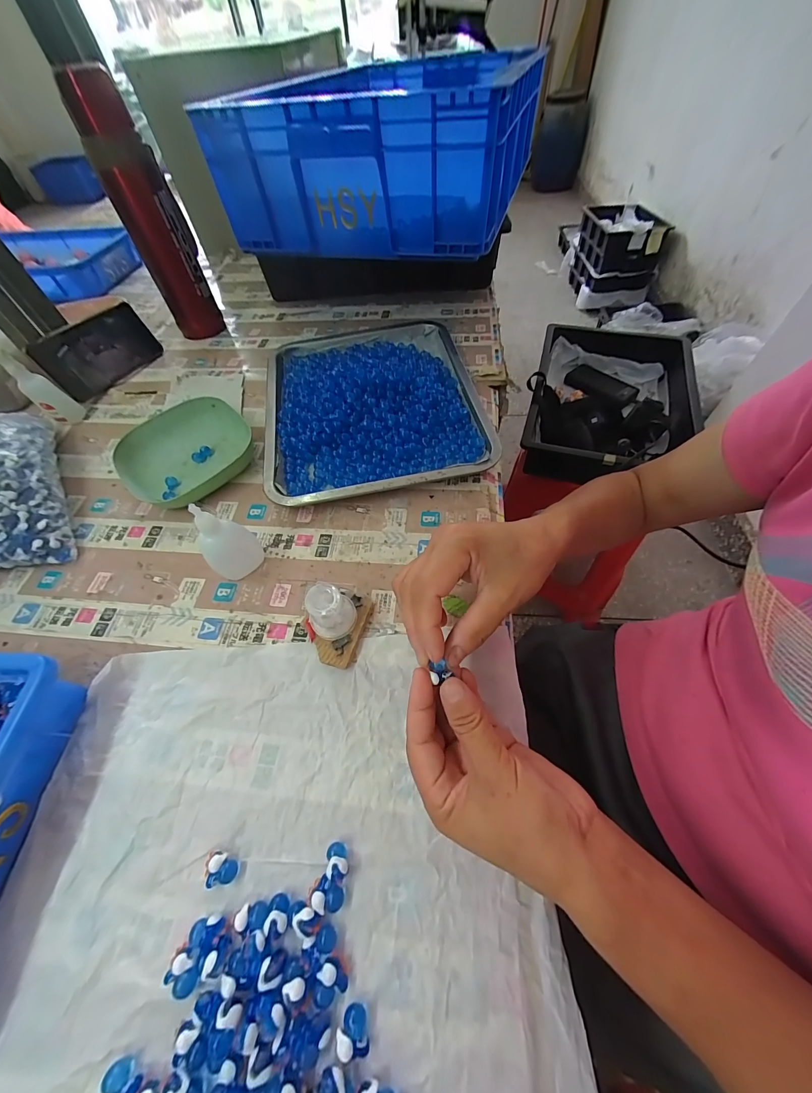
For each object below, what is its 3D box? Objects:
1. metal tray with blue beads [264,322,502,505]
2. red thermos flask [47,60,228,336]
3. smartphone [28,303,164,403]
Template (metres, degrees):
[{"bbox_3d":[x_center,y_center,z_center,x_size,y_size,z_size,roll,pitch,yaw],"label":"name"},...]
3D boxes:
[{"bbox_3d":[-0.046,-0.196,0.453,0.264,0.051,0.314,-10,58,-3],"label":"metal tray with blue beads"},{"bbox_3d":[-0.360,-0.462,0.517,0.083,0.267,0.060,-31,59,-16],"label":"red thermos flask"},{"bbox_3d":[-0.444,-0.288,0.519,0.010,0.078,0.161,9,53,25],"label":"smartphone"}]

